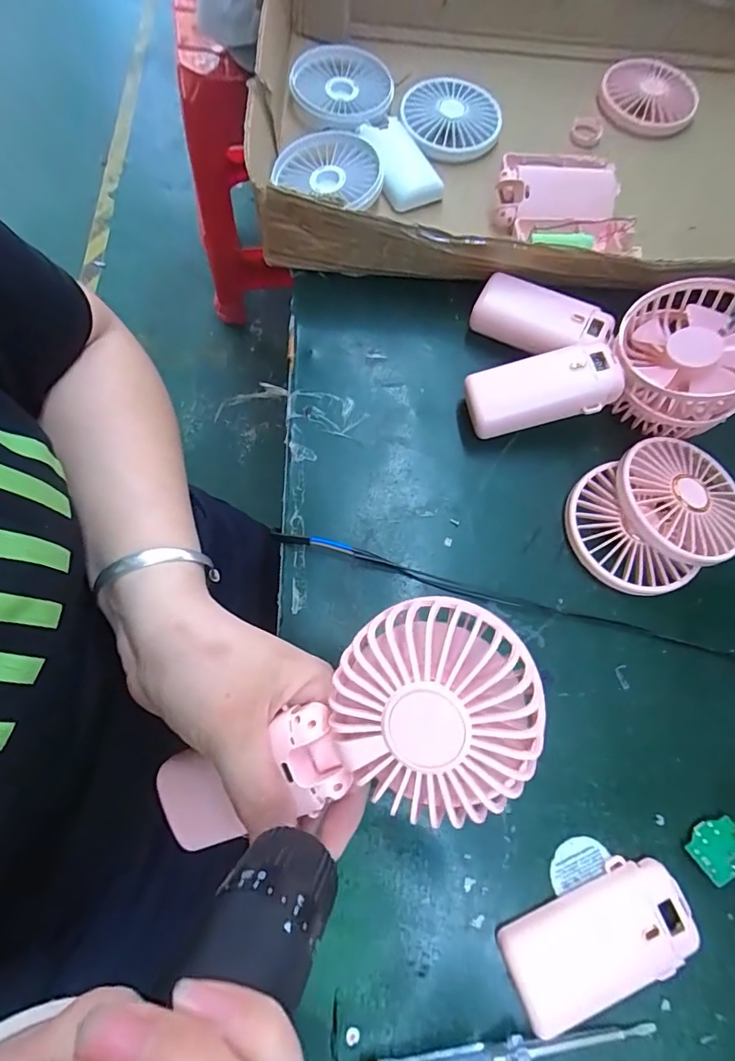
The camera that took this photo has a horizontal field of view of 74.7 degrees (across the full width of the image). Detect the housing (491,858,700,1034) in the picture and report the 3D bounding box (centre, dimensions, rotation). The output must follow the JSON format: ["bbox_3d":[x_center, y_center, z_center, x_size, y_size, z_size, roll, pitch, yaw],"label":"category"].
[{"bbox_3d":[0.114,0.200,0.234,0.093,0.016,0.045,-22,73,-9],"label":"housing"}]

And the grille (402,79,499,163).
[{"bbox_3d":[0.073,-0.361,0.416,0.085,0.012,0.085,10,70,2],"label":"grille"}]

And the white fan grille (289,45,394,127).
[{"bbox_3d":[-0.021,-0.384,0.417,0.085,0.018,0.093,4,70,0],"label":"white fan grille"}]

